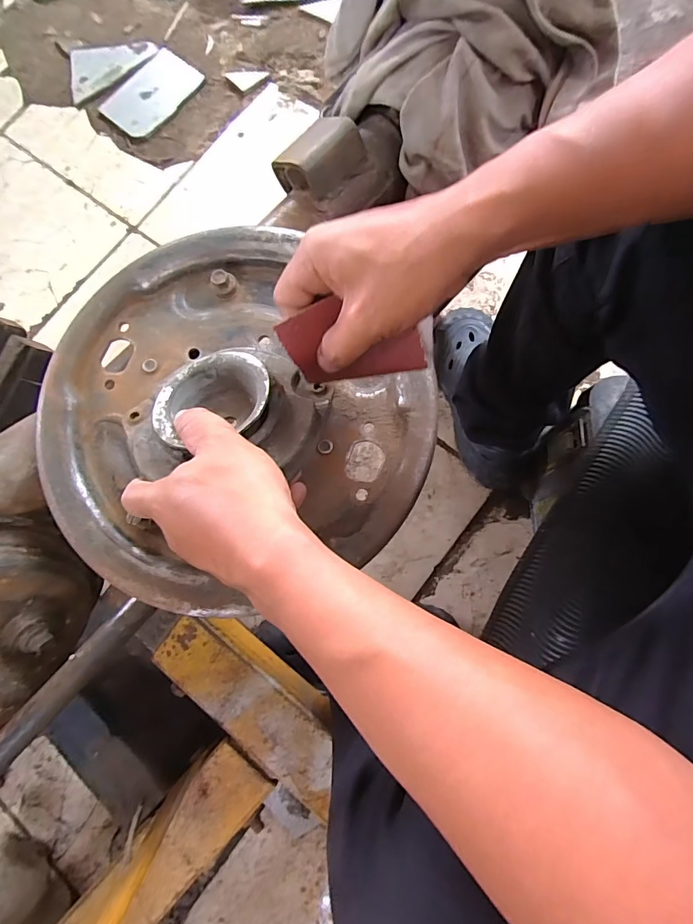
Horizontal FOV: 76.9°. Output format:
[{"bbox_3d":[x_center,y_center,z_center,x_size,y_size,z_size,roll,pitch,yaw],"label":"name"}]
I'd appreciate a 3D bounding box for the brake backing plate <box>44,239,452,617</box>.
[{"bbox_3d":[-0.096,-0.038,0.311,0.259,0.059,0.281,0,78,1],"label":"brake backing plate"}]

